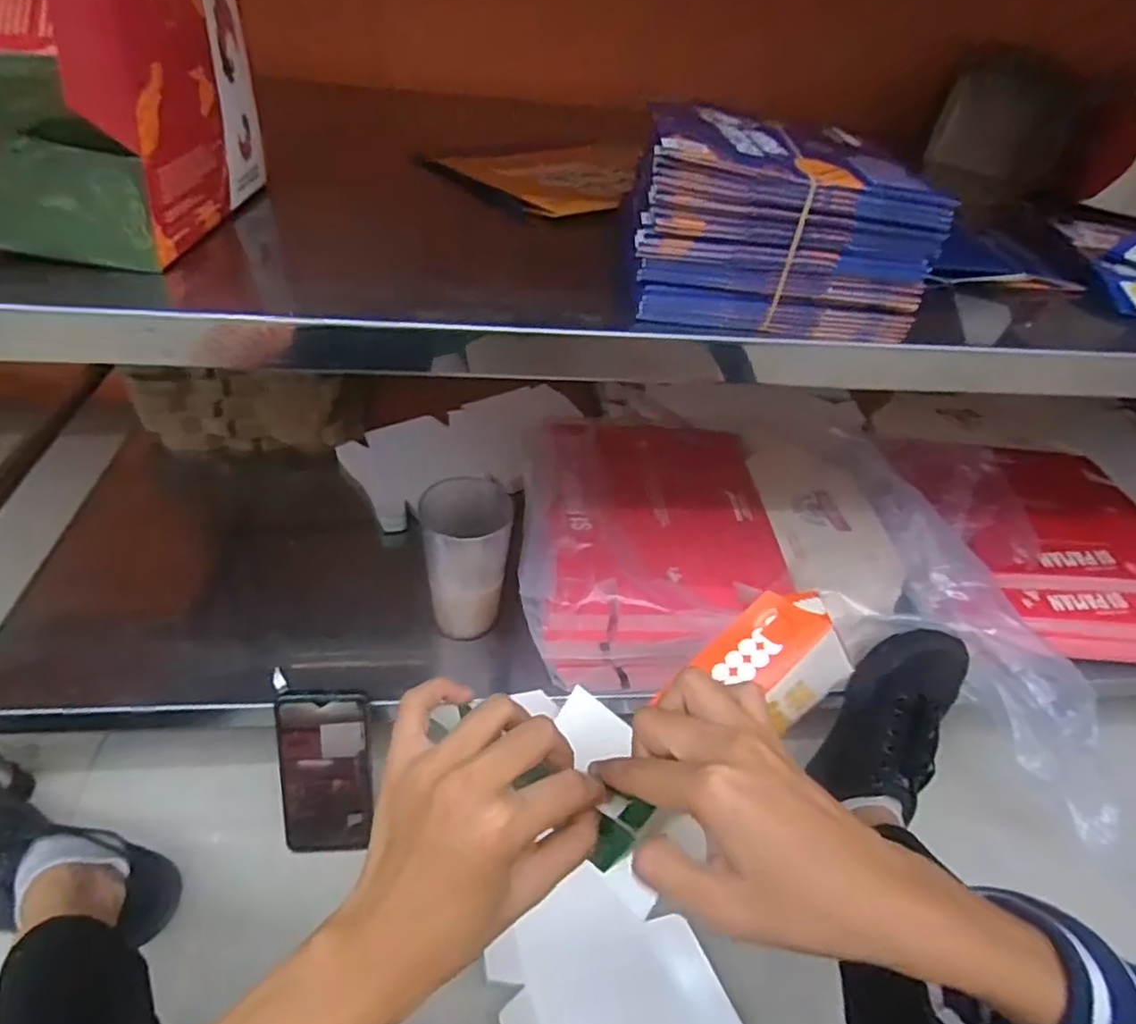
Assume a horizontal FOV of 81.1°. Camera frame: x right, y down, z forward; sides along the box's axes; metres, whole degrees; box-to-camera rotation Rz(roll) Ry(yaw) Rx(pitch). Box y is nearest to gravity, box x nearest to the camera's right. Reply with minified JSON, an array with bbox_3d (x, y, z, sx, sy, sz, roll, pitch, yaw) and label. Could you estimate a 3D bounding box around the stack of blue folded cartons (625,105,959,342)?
[{"bbox_3d":[0.122,-0.182,0.410,0.173,0.088,0.136,8,42,1],"label":"stack of blue folded cartons"}]

